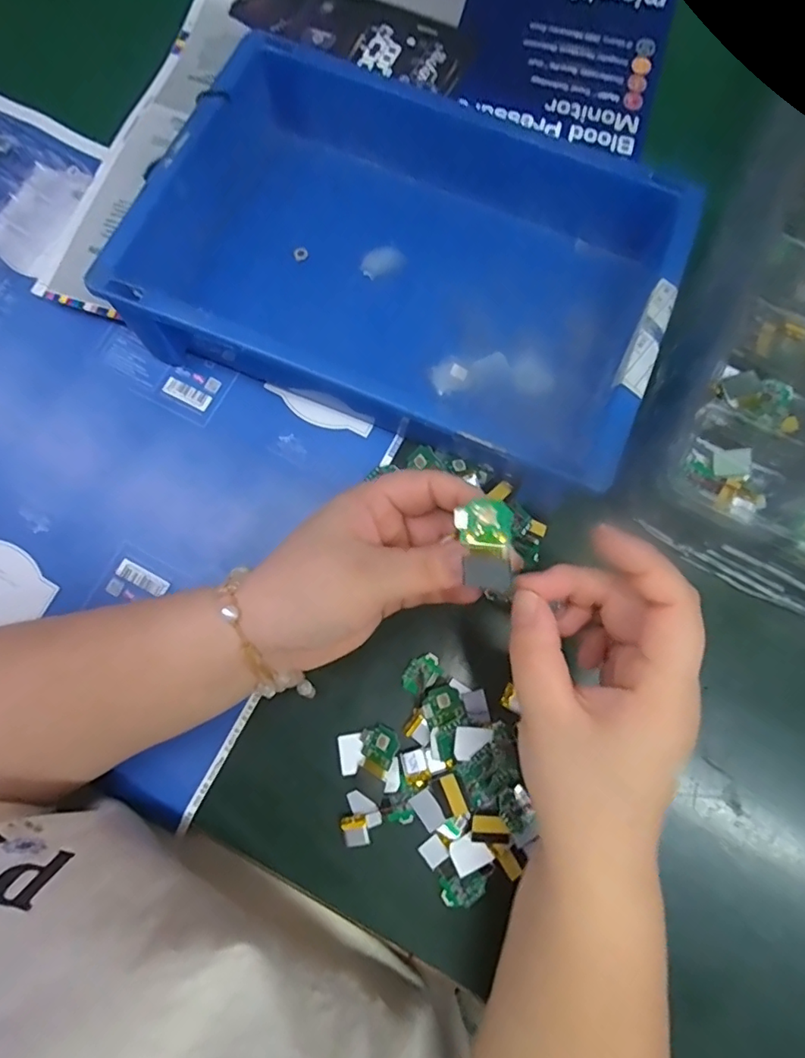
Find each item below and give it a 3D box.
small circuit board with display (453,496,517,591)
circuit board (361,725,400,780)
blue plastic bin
[{"bbox_3d":[0.036,0.006,0.231,0.024,0.009,0.038,-3,78,-1],"label":"small circuit board with display"},{"bbox_3d":[-0.014,0.126,0.309,0.024,0.004,0.026,13,71,40],"label":"circuit board"},{"bbox_3d":[0.013,-0.188,0.348,0.309,0.072,0.248,18,78,3],"label":"blue plastic bin"}]

